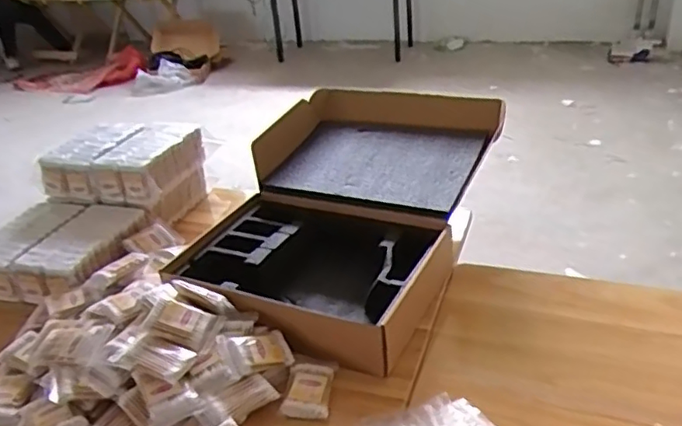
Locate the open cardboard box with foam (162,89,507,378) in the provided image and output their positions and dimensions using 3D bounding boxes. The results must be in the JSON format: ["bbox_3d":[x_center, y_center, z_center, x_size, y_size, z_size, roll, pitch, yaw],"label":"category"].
[{"bbox_3d":[0.015,-0.028,1.051,0.394,0.150,0.619,11,33,25],"label":"open cardboard box with foam"}]

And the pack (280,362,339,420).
[{"bbox_3d":[-0.037,0.212,0.746,0.054,0.014,0.089,1,30,10],"label":"pack"}]

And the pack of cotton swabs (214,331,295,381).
[{"bbox_3d":[-0.106,0.173,0.768,0.092,0.012,0.060,-1,45,-39],"label":"pack of cotton swabs"}]

